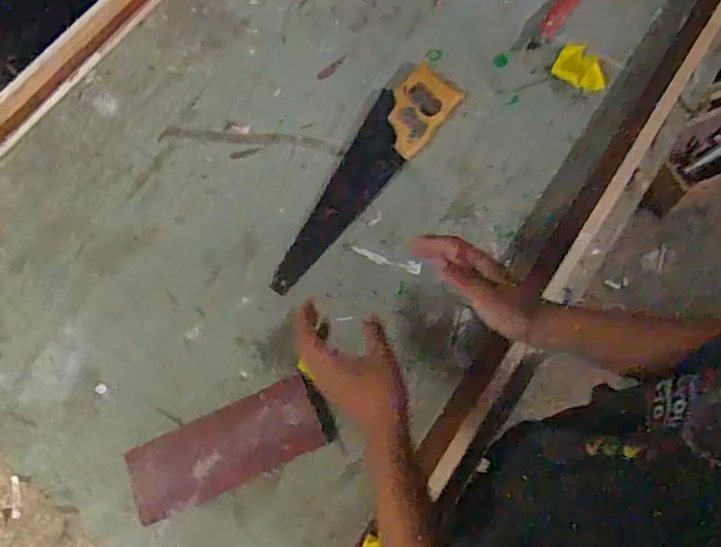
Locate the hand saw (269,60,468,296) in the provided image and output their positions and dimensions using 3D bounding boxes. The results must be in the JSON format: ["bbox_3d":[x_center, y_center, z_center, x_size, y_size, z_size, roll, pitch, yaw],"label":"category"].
[{"bbox_3d":[-0.004,-0.152,0.826,0.093,0.034,0.409,37,75,17],"label":"hand saw"}]

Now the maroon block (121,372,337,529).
[{"bbox_3d":[-0.160,0.210,0.686,0.244,0.025,0.092,-23,68,-6],"label":"maroon block"}]

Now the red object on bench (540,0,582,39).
[{"bbox_3d":[0.326,-0.423,0.906,0.033,0.027,0.105,33,89,15],"label":"red object on bench"}]

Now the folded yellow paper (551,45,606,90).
[{"bbox_3d":[0.344,-0.317,0.870,0.087,0.012,0.067,42,76,18],"label":"folded yellow paper"}]

